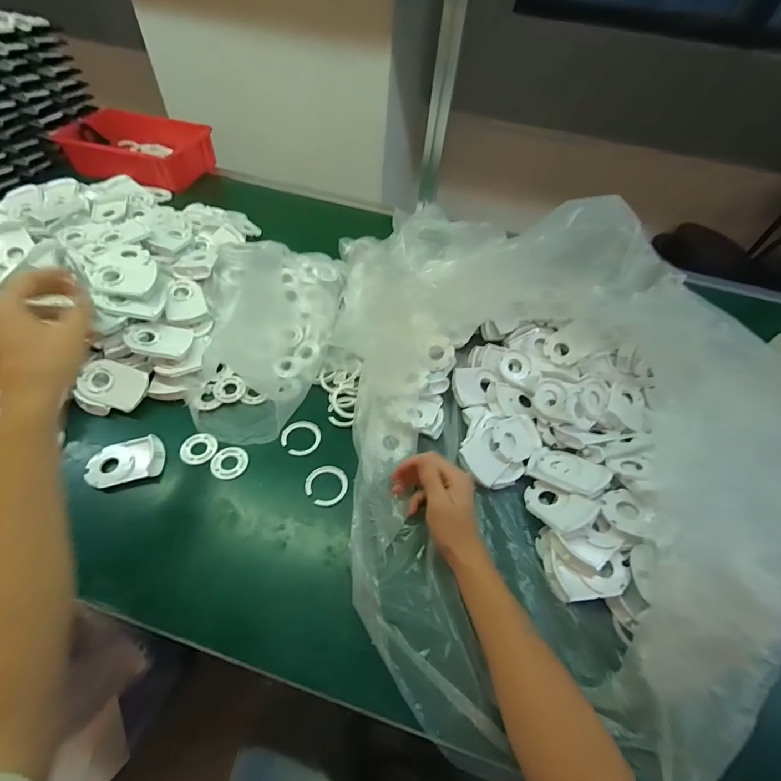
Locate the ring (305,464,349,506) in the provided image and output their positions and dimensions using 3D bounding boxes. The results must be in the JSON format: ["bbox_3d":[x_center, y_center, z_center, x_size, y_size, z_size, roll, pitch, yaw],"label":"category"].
[{"bbox_3d":[-0.080,0.119,0.478,0.052,0.005,0.052,10,52,2],"label":"ring"}]

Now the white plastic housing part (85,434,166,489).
[{"bbox_3d":[-0.328,0.089,0.471,0.083,0.017,0.058,-12,54,-15],"label":"white plastic housing part"}]

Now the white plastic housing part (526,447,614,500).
[{"bbox_3d":[0.228,0.107,0.485,0.093,0.023,0.059,14,41,43],"label":"white plastic housing part"}]

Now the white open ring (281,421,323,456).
[{"bbox_3d":[-0.122,0.064,0.517,0.051,0.004,0.052,5,52,-2],"label":"white open ring"}]

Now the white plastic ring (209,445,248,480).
[{"bbox_3d":[-0.207,0.093,0.488,0.045,0.004,0.046,3,52,-4],"label":"white plastic ring"}]

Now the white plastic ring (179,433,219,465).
[{"bbox_3d":[-0.251,0.075,0.496,0.044,0.004,0.041,3,52,-4],"label":"white plastic ring"}]

